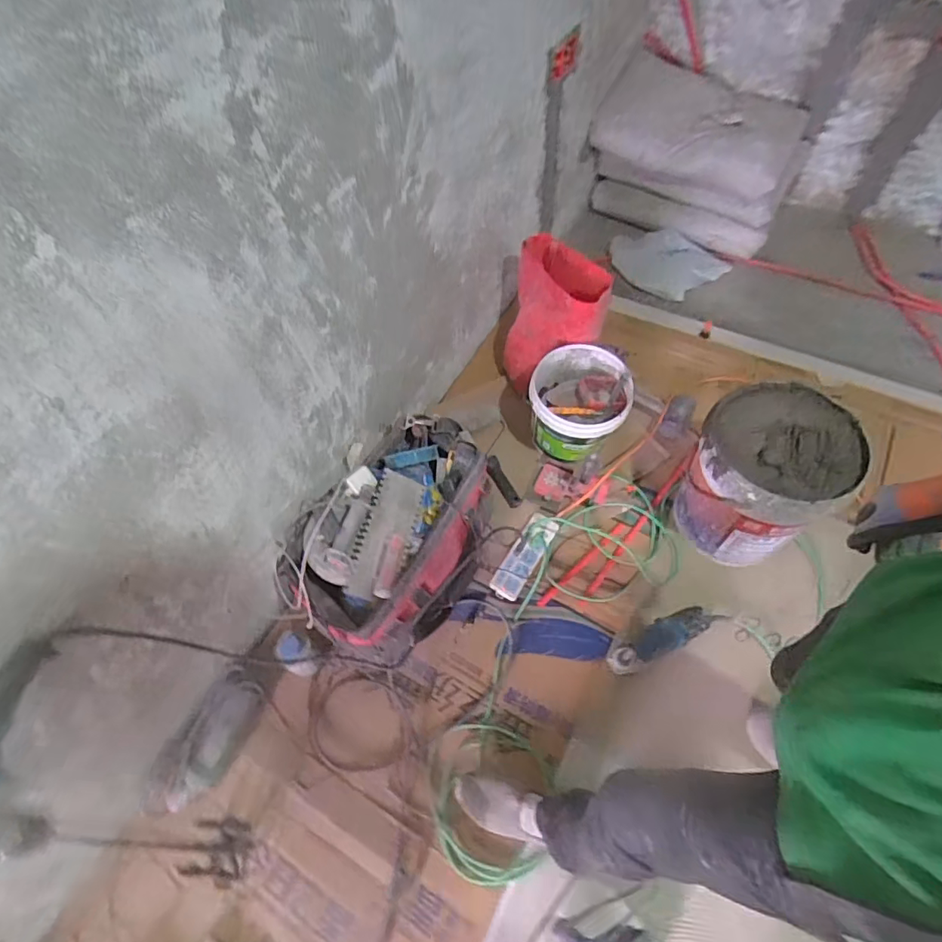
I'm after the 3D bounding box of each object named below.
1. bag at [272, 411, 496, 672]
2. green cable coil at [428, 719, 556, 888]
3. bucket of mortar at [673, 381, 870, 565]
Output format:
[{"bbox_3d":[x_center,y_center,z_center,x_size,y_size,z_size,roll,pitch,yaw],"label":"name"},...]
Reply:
[{"bbox_3d":[-0.162,0.145,1.253,0.355,0.328,0.548,26,63,18],"label":"bag"},{"bbox_3d":[0.046,0.674,1.101,0.249,0.024,0.288,-13,58,-4],"label":"green cable coil"},{"bbox_3d":[0.647,0.016,1.202,0.286,0.343,0.278,-2,58,3],"label":"bucket of mortar"}]

